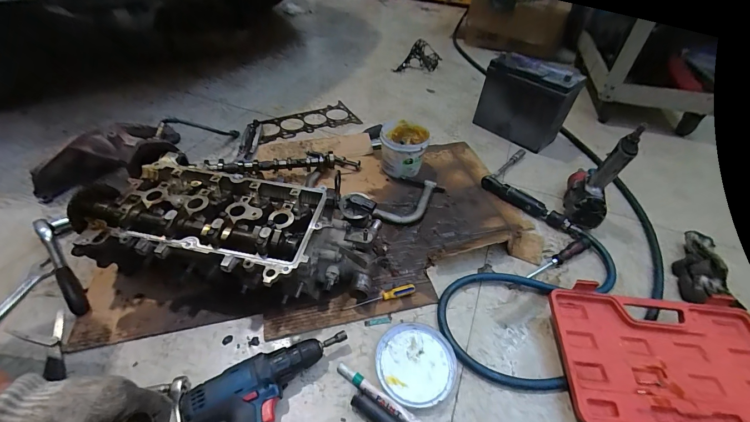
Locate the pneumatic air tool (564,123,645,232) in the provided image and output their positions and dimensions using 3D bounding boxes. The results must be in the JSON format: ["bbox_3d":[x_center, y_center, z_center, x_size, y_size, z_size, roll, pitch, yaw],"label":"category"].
[{"bbox_3d":[0.495,-0.087,0.708,0.066,0.211,0.174,19,46,15],"label":"pneumatic air tool"}]

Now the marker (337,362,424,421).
[{"bbox_3d":[0.004,0.264,0.450,0.143,0.016,0.020,27,48,22],"label":"marker"}]

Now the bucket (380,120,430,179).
[{"bbox_3d":[0.068,-0.161,0.825,0.122,0.107,0.146,5,44,1],"label":"bucket"}]

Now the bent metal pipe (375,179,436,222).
[{"bbox_3d":[0.089,-0.015,0.736,0.185,0.019,0.069,-31,54,-31],"label":"bent metal pipe"}]

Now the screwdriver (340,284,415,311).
[{"bbox_3d":[0.008,0.154,0.557,0.132,0.012,0.015,-13,47,-17],"label":"screwdriver"}]

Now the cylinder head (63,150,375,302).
[{"bbox_3d":[-0.234,0.041,0.558,0.462,0.145,0.198,8,44,4],"label":"cylinder head"}]

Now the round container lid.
[{"bbox_3d":[0.063,0.234,0.492,0.119,0.010,0.117,2,44,-2],"label":"round container lid"}]

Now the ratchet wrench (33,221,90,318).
[{"bbox_3d":[-0.552,0.093,0.561,0.045,0.045,0.246,-29,53,-30],"label":"ratchet wrench"}]

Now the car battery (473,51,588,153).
[{"bbox_3d":[0.456,-0.340,0.984,0.251,0.207,0.152,34,51,27],"label":"car battery"}]

